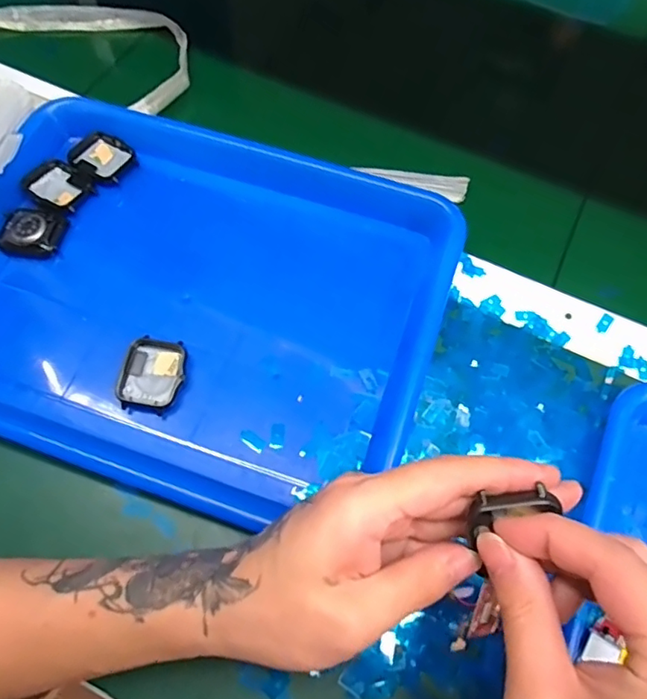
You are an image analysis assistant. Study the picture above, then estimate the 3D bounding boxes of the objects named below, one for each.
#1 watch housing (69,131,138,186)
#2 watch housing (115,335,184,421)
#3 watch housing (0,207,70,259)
[{"bbox_3d":[-0.170,-0.149,0.423,0.045,0.010,0.036,36,70,14],"label":"watch housing"},{"bbox_3d":[-0.108,0.017,0.346,0.039,0.015,0.046,6,66,2],"label":"watch housing"},{"bbox_3d":[-0.212,-0.084,0.394,0.044,0.011,0.037,19,67,8],"label":"watch housing"}]

